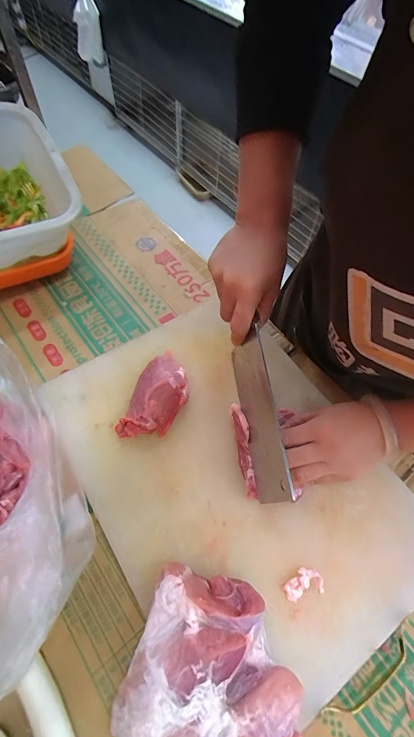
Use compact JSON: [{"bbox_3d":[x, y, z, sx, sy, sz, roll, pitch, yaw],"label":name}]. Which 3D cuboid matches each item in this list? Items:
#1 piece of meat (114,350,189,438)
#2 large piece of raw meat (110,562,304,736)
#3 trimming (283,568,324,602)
[{"bbox_3d":[-0.058,0.029,0.410,0.063,0.044,0.124,17,62,8],"label":"piece of meat"},{"bbox_3d":[0.005,0.268,0.283,0.143,0.071,0.150,1,61,-1],"label":"large piece of raw meat"},{"bbox_3d":[0.097,0.218,0.338,0.041,0.011,0.024,-13,62,-8],"label":"trimming"}]

